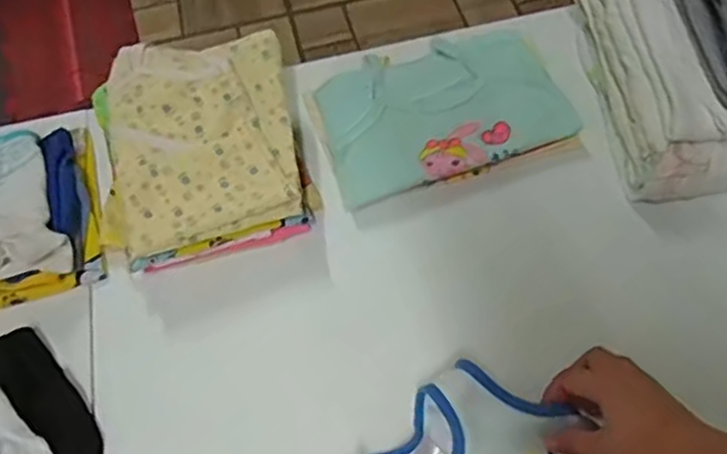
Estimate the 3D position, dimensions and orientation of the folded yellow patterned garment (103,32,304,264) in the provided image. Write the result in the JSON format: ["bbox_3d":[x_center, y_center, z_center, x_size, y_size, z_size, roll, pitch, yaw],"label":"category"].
[{"bbox_3d":[-0.148,-0.087,0.616,0.163,0.042,0.204,-12,60,-3],"label":"folded yellow patterned garment"}]

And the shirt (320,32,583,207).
[{"bbox_3d":[0.077,-0.121,0.688,0.236,0.032,0.155,-17,60,-6],"label":"shirt"}]

